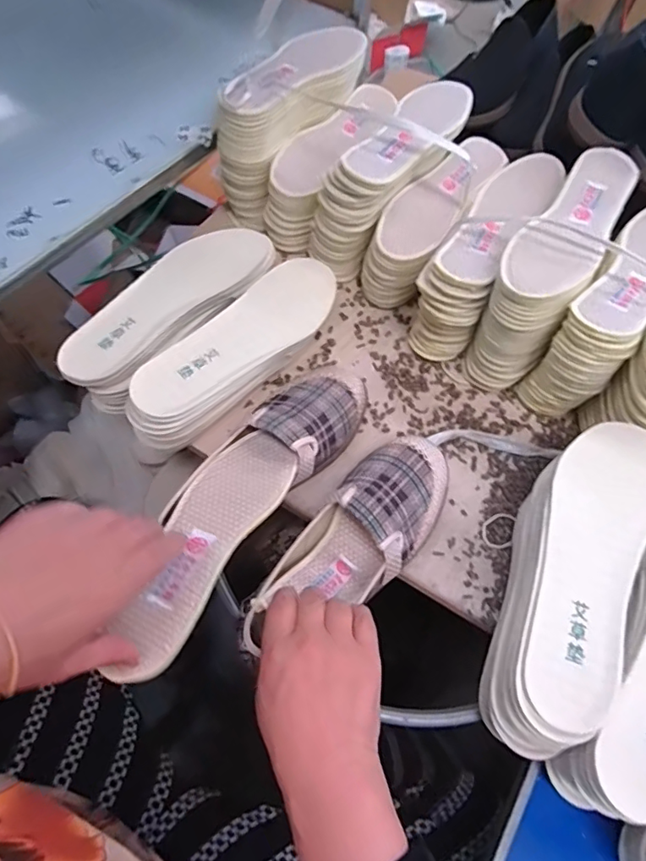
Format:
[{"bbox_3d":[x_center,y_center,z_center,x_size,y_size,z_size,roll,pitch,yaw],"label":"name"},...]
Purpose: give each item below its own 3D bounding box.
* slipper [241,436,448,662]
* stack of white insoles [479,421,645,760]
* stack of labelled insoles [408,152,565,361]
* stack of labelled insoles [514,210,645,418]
[{"bbox_3d":[0.025,0.090,0.417,0.221,0.065,0.082,-39,69,-19],"label":"slipper"},{"bbox_3d":[0.201,0.112,0.409,0.093,0.064,0.270,26,63,10],"label":"stack of white insoles"},{"bbox_3d":[0.175,-0.187,0.555,0.070,0.121,0.232,31,64,12],"label":"stack of labelled insoles"},{"bbox_3d":[0.296,-0.120,0.520,0.072,0.134,0.232,39,66,16],"label":"stack of labelled insoles"}]

